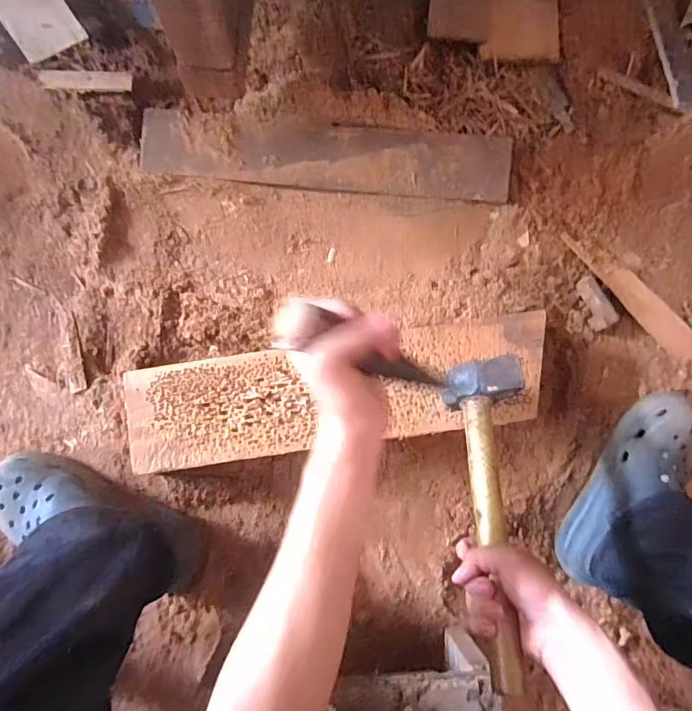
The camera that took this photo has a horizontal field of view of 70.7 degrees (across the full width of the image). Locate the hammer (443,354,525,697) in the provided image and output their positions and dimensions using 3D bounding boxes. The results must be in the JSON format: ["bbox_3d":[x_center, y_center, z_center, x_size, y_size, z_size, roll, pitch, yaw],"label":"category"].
[{"bbox_3d":[0.140,0.138,0.457,0.066,0.048,0.291,3,62,-1],"label":"hammer"}]

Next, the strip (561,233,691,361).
[{"bbox_3d":[0.389,-0.081,0.656,0.239,0.009,0.048,44,85,3],"label":"strip"}]

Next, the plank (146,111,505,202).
[{"bbox_3d":[-0.019,-0.259,0.637,0.471,0.014,0.087,3,93,-3],"label":"plank"}]

